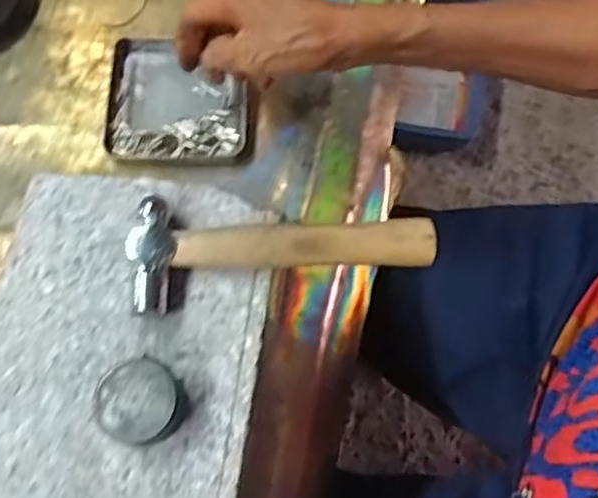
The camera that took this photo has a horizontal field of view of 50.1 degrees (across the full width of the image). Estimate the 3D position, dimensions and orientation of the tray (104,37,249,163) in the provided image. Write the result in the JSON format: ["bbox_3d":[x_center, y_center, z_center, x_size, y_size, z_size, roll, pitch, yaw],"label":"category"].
[{"bbox_3d":[-0.085,-0.107,0.453,0.099,0.010,0.099,0,69,2],"label":"tray"}]

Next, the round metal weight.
[{"bbox_3d":[-0.073,0.070,0.297,0.036,0.021,0.036,-1,69,2],"label":"round metal weight"}]

